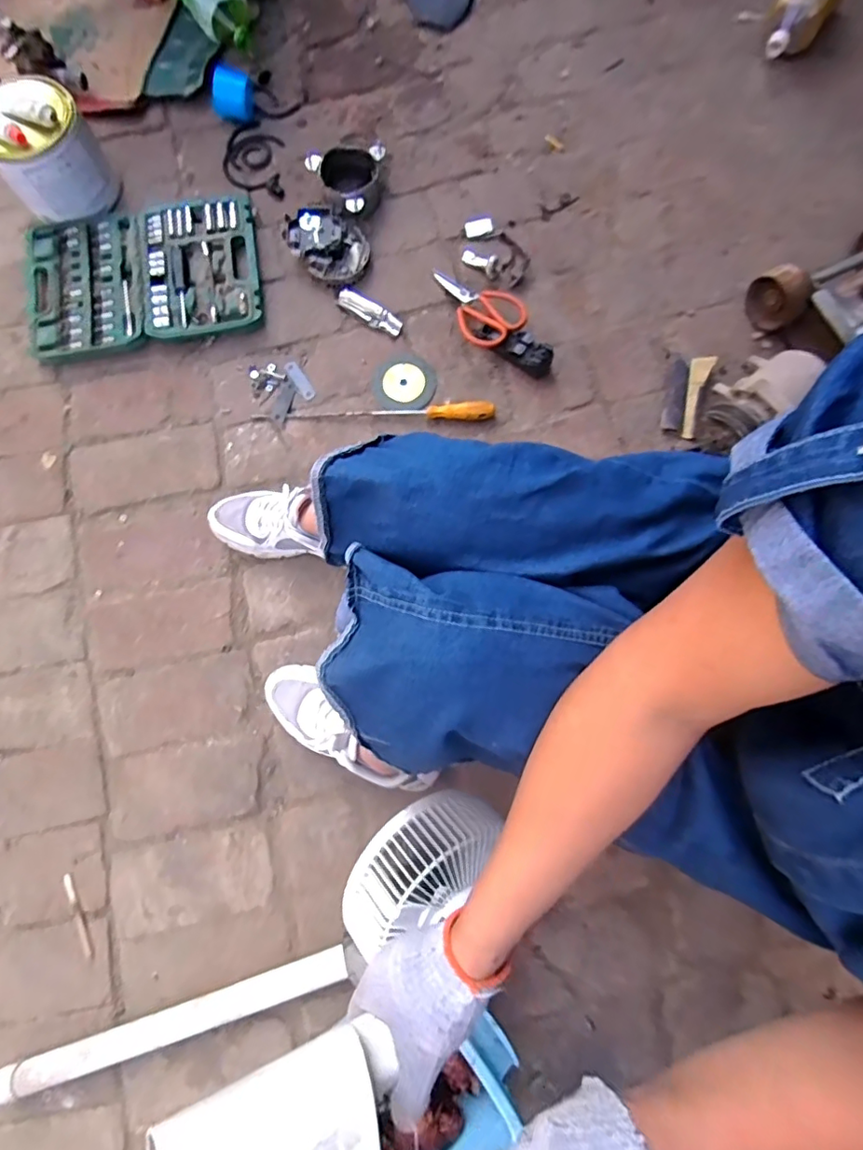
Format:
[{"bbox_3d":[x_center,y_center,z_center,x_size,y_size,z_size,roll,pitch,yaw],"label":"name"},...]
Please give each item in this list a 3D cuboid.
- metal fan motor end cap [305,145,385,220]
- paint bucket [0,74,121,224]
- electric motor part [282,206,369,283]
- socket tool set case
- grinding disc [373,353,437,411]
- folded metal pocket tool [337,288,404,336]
[{"bbox_3d":[-0.127,-0.685,0.937,0.122,0.052,0.134,-40,82,-6],"label":"metal fan motor end cap"},{"bbox_3d":[-0.614,-0.675,0.882,0.151,0.152,0.124,-35,82,-6],"label":"paint bucket"},{"bbox_3d":[-0.176,-0.556,0.917,0.143,0.045,0.106,24,81,4],"label":"electric motor part"},{"bbox_3d":[-0.491,-0.505,0.919,0.393,0.034,0.255,-10,80,-1],"label":"socket tool set case"},{"bbox_3d":[-0.045,-0.319,0.893,0.101,0.011,0.093,0,80,0],"label":"grinding disc"},{"bbox_3d":[-0.104,-0.443,0.906,0.122,0.020,0.027,30,81,5],"label":"folded metal pocket tool"}]

